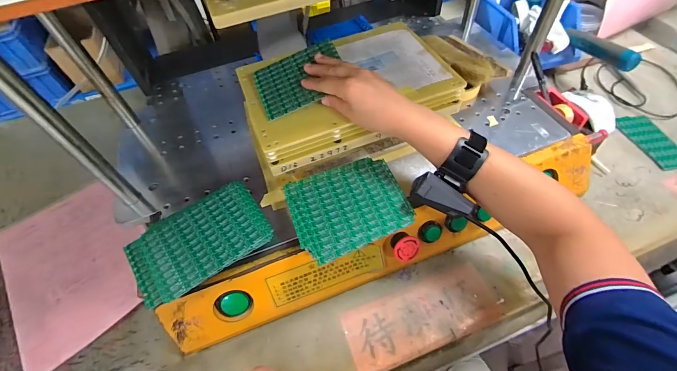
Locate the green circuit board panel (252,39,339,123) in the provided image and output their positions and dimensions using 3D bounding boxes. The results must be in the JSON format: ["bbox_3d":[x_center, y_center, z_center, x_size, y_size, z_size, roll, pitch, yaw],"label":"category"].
[{"bbox_3d":[-0.053,-0.151,0.451,0.122,0.004,0.096,-23,63,3],"label":"green circuit board panel"}]

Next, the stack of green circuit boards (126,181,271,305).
[{"bbox_3d":[-0.170,0.068,0.393,0.161,0.019,0.107,-33,59,-17],"label":"stack of green circuit boards"}]

